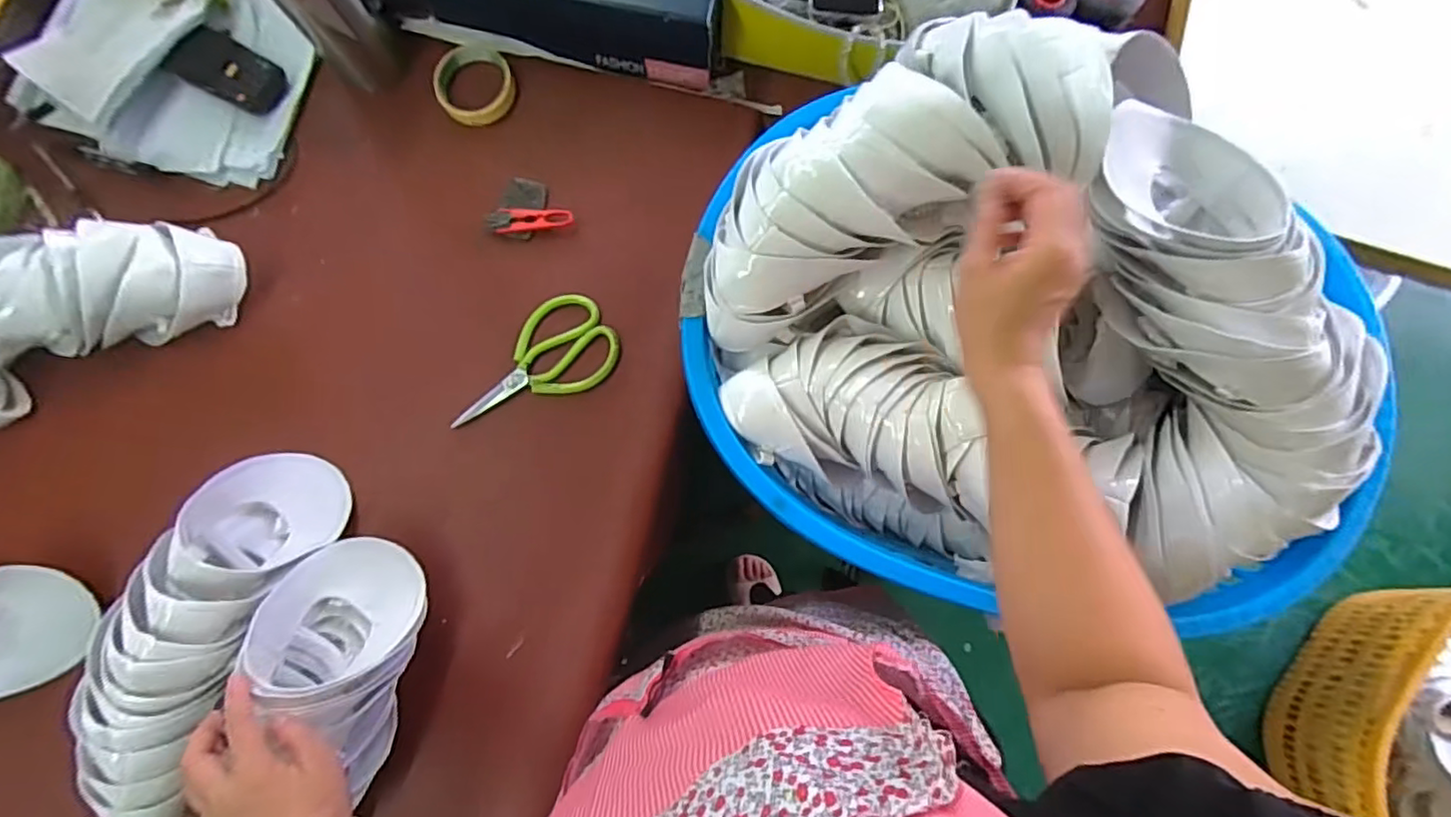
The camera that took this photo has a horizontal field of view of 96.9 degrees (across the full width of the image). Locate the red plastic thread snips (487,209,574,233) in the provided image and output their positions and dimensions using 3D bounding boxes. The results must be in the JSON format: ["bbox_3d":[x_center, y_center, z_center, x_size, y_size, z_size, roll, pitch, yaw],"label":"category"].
[{"bbox_3d":[-0.210,-0.205,0.695,0.089,0.009,0.026,-4,81,-1],"label":"red plastic thread snips"}]

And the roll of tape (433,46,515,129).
[{"bbox_3d":[-0.288,-0.372,0.741,0.087,0.030,0.084,0,81,-1],"label":"roll of tape"}]

